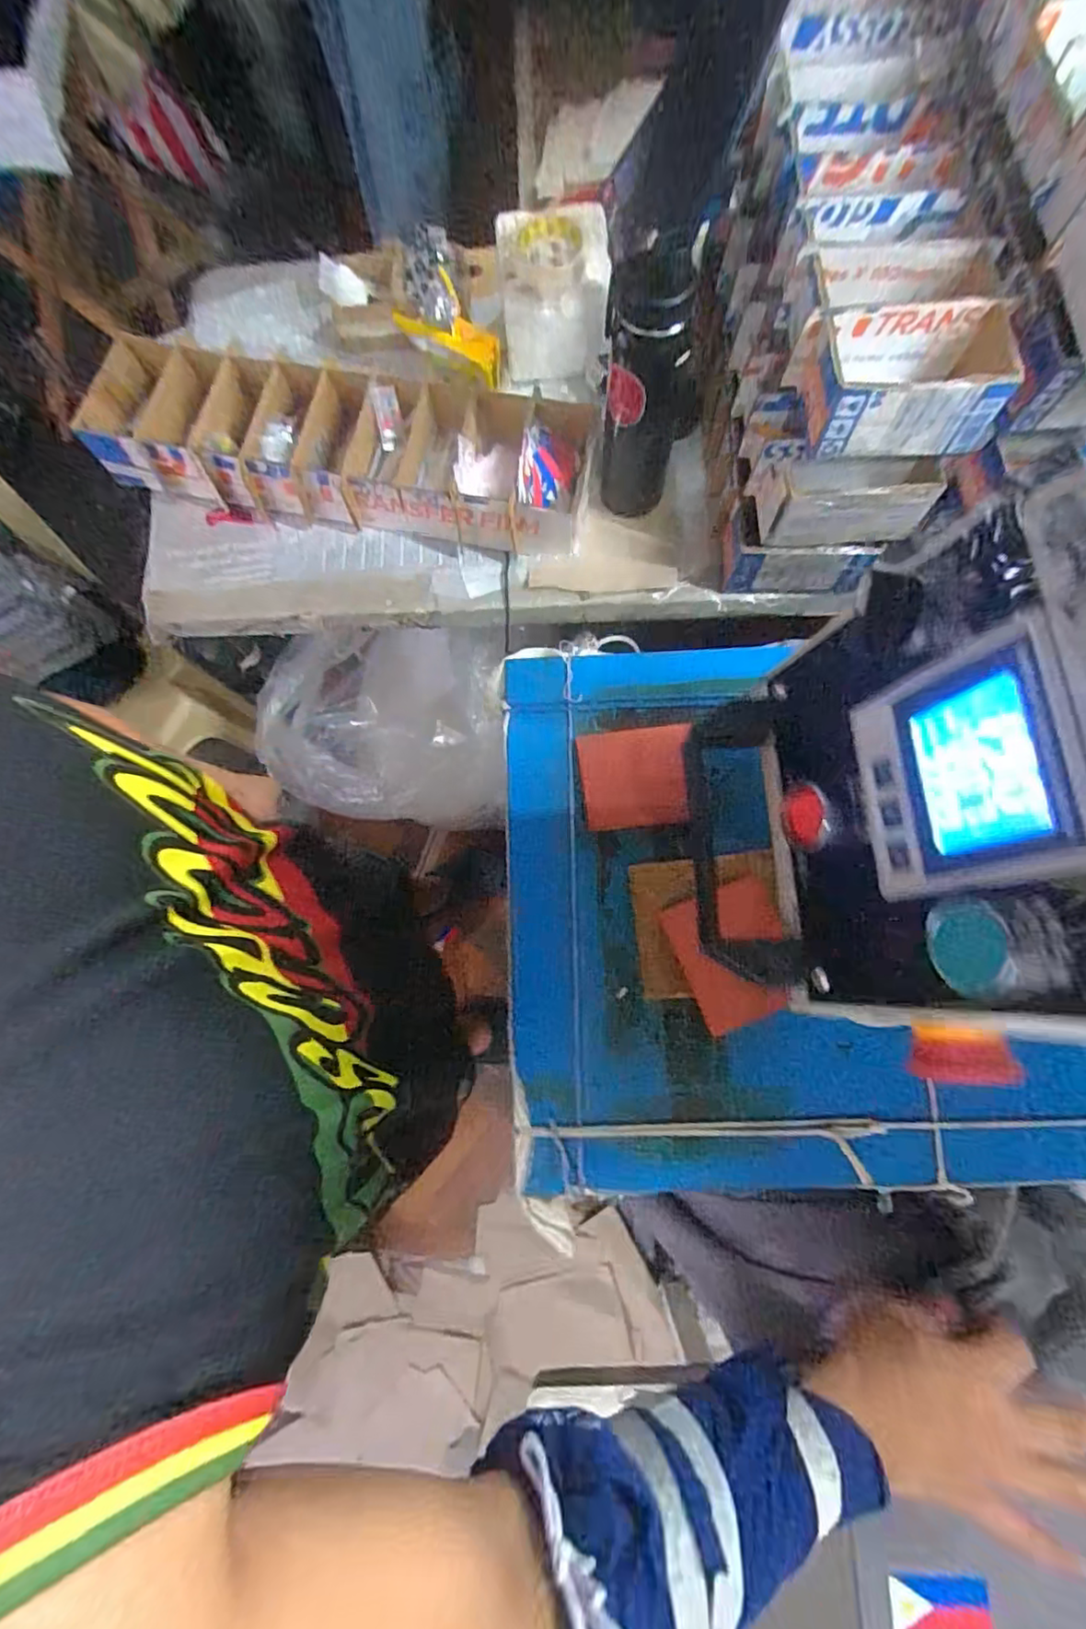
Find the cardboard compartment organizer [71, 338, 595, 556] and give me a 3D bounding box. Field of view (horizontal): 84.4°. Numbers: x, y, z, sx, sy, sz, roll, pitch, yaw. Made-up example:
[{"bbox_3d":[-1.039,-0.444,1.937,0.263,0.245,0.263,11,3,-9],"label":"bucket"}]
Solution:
[{"bbox_3d":[-0.263,-0.466,0.757,0.634,0.081,0.185,10,76,4],"label":"cardboard compartment organizer"}]

